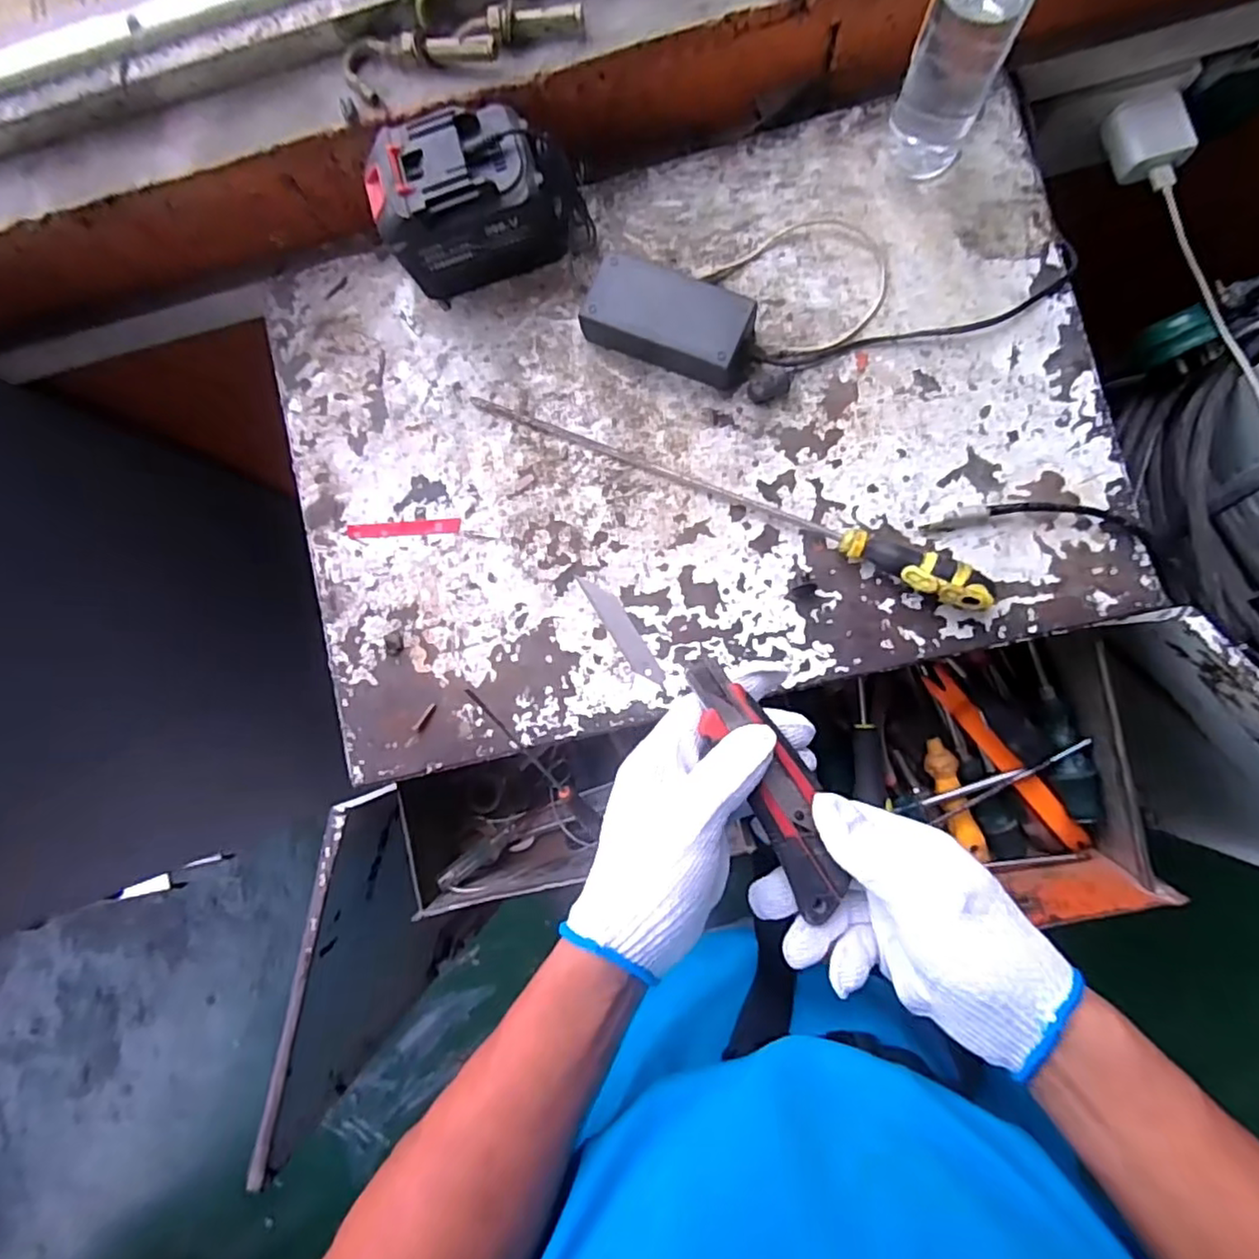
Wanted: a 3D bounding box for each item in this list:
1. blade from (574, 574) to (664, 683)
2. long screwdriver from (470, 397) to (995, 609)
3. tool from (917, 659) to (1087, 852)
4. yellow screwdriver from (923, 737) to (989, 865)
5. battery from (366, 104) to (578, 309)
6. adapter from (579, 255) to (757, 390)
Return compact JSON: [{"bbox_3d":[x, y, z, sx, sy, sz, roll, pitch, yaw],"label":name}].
[{"bbox_3d":[-0.005,0.000,0.477,0.019,0.004,0.094,-32,84,3],"label":"blade"},{"bbox_3d":[0.063,-0.094,0.457,0.384,0.034,0.028,22,89,6],"label":"long screwdriver"},{"bbox_3d":[0.317,0.111,0.545,0.020,0.029,0.197,-41,84,2],"label":"tool"},{"bbox_3d":[0.278,0.147,0.554,0.023,0.019,0.111,-21,85,4],"label":"yellow screwdriver"},{"bbox_3d":[-0.112,-0.304,0.460,0.124,0.081,0.073,-18,85,4],"label":"battery"},{"bbox_3d":[0.029,-0.216,0.463,0.118,0.034,0.062,24,89,6],"label":"adapter"}]

